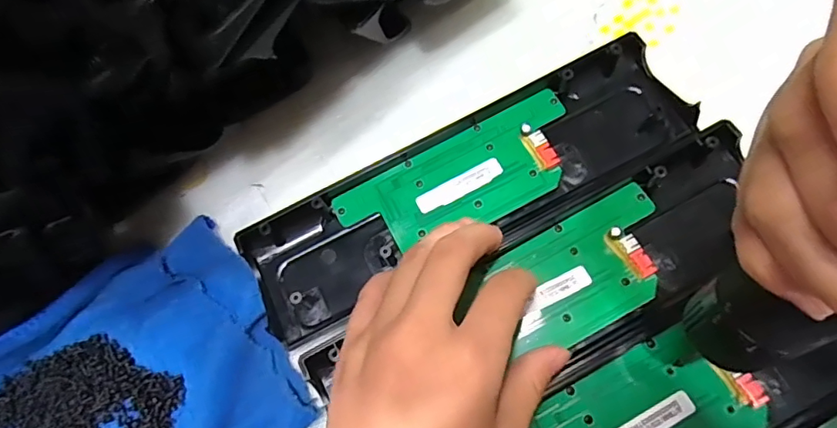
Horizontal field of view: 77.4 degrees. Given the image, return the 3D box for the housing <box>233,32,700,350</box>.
[{"bbox_3d":[0.026,-0.019,0.282,0.244,0.027,0.068,-28,69,-3],"label":"housing"}]

